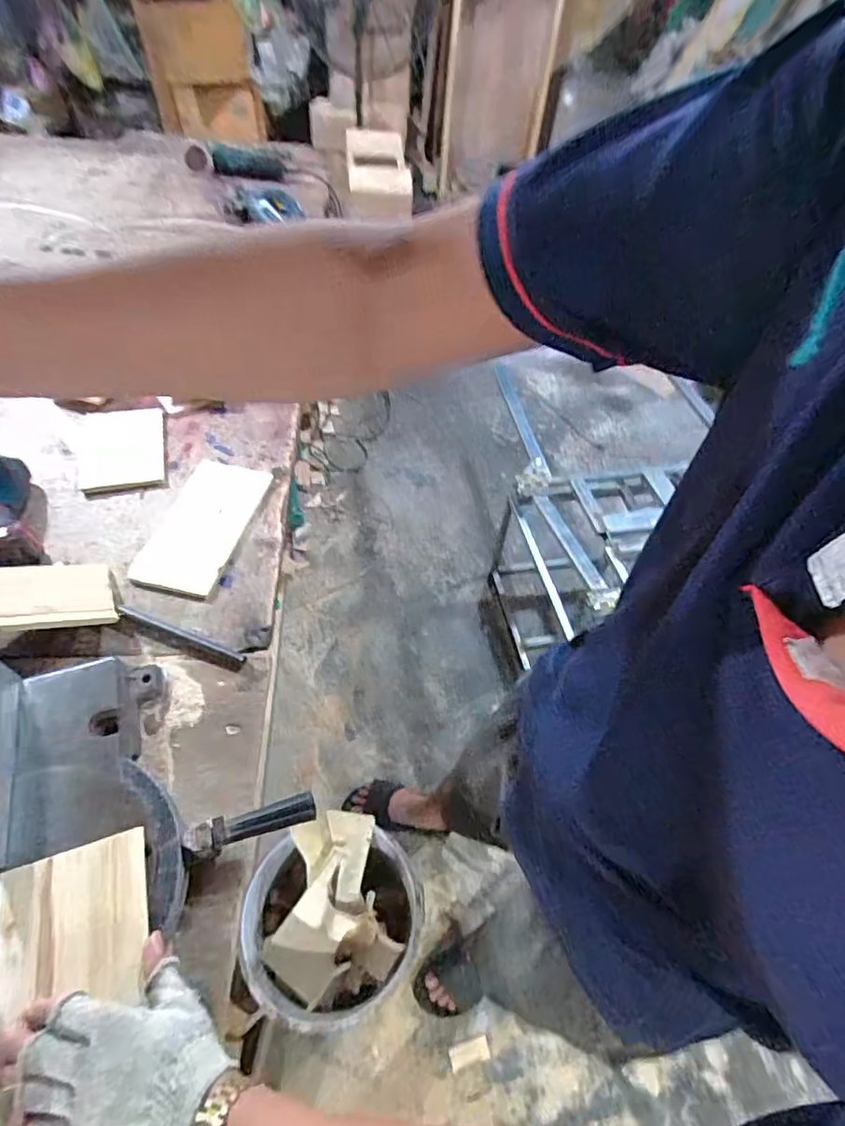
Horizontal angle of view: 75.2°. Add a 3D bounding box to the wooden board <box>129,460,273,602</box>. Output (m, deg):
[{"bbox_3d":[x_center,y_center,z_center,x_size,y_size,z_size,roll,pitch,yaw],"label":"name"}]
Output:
[{"bbox_3d":[-0.335,-0.060,0.833,0.126,0.016,0.243,13,61,3],"label":"wooden board"}]

